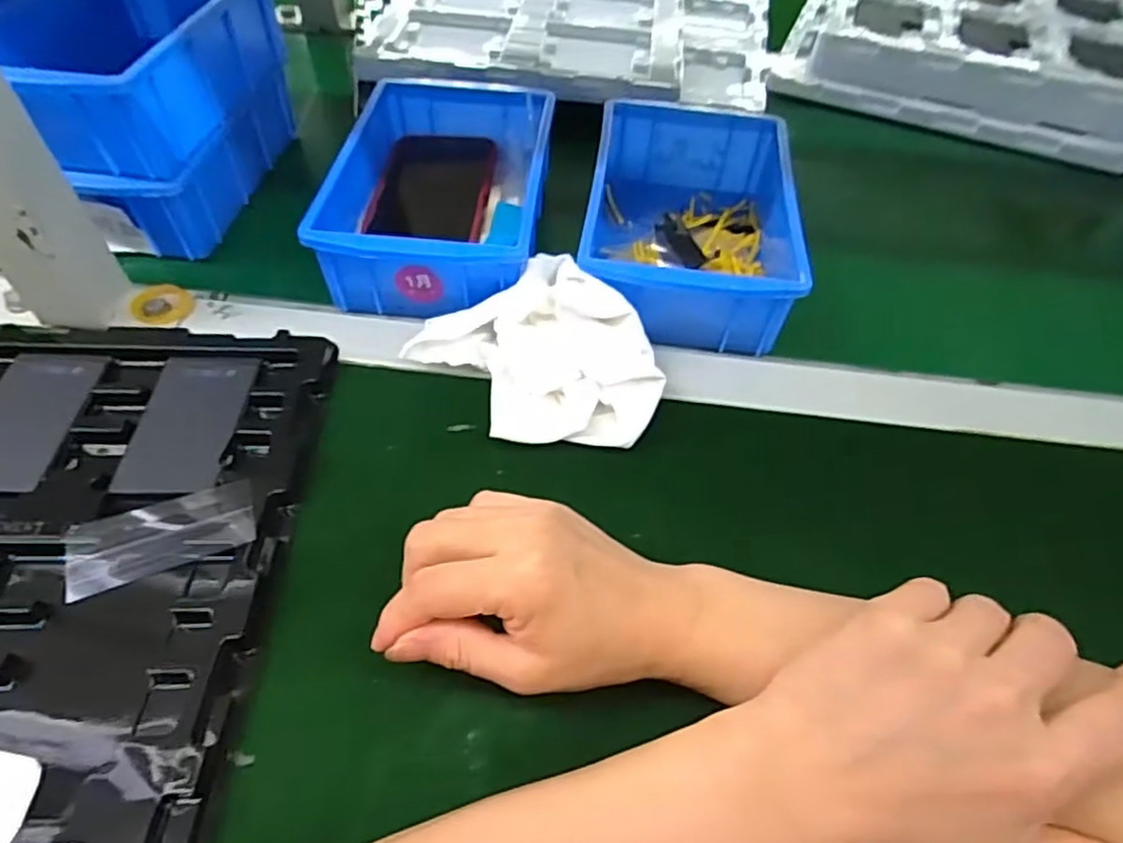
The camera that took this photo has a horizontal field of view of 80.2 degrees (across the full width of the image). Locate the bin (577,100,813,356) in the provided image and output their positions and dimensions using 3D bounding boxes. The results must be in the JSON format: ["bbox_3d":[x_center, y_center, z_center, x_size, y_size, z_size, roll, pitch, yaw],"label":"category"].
[{"bbox_3d":[0.088,-0.141,0.466,0.133,0.067,0.204,8,52,3],"label":"bin"}]

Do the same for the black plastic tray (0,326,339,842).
[{"bbox_3d":[-0.244,0.051,0.316,0.217,0.023,0.278,2,52,-2],"label":"black plastic tray"}]

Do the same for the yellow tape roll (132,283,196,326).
[{"bbox_3d":[-0.256,-0.075,0.429,0.035,0.009,0.039,-31,59,-24],"label":"yellow tape roll"}]

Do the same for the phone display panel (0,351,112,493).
[{"bbox_3d":[-0.292,-0.002,0.367,0.055,0.007,0.096,1,52,-2],"label":"phone display panel"}]

